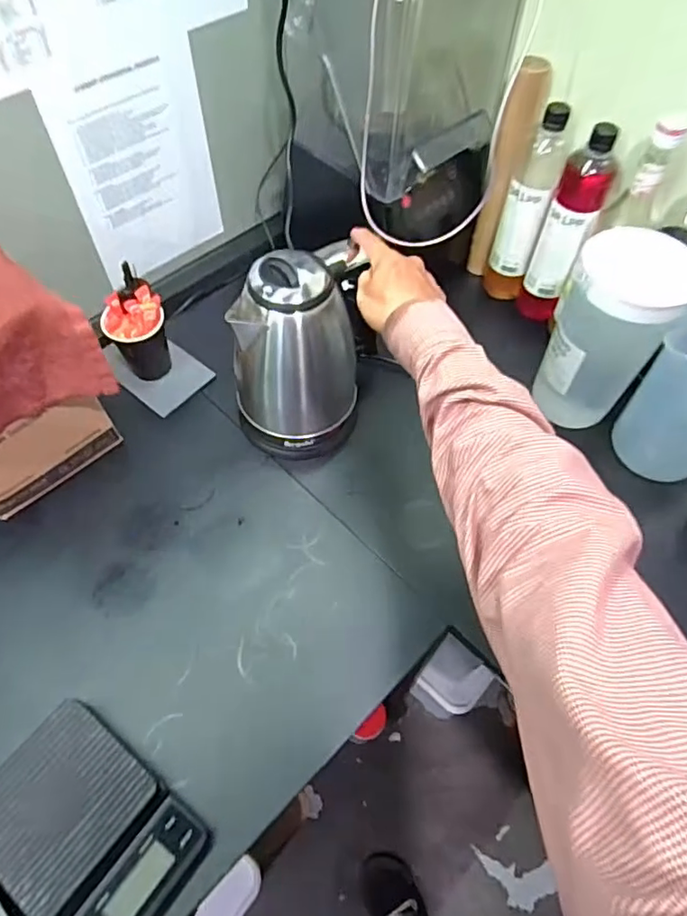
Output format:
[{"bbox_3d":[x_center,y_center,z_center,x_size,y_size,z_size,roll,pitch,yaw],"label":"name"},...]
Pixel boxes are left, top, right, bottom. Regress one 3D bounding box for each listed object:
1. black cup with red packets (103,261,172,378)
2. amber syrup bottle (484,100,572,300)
[{"bbox_3d":[-0.271,-0.171,0.739,0.074,0.132,0.071,1,58,-1],"label":"black cup with red packets"},{"bbox_3d":[0.251,-0.339,0.789,0.056,0.268,0.061,13,59,7],"label":"amber syrup bottle"}]

